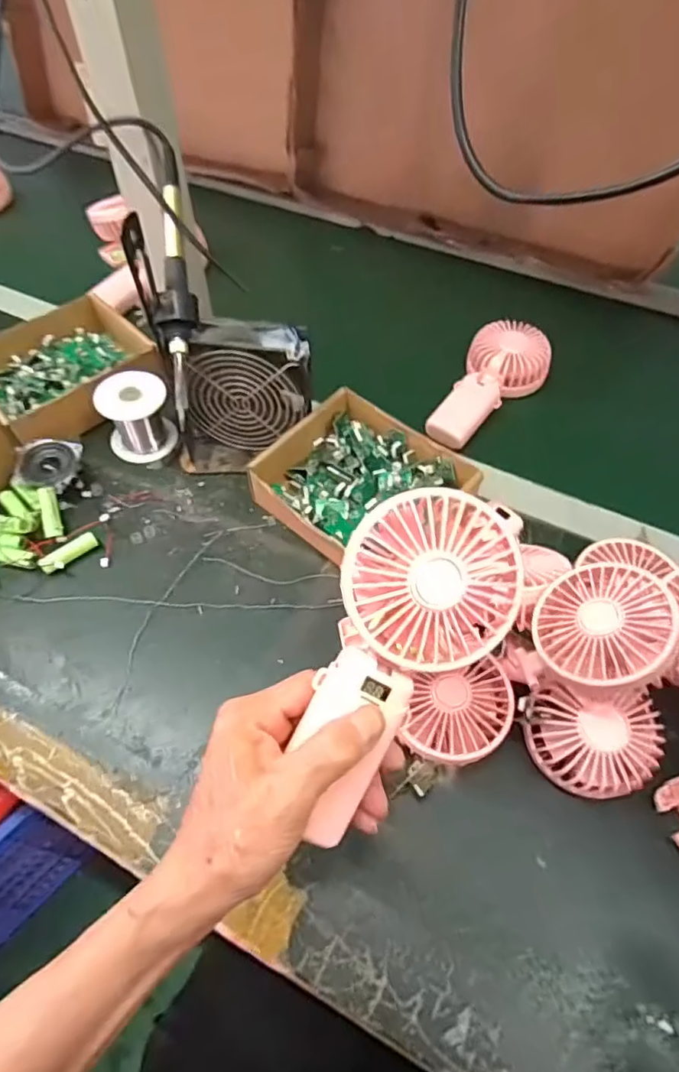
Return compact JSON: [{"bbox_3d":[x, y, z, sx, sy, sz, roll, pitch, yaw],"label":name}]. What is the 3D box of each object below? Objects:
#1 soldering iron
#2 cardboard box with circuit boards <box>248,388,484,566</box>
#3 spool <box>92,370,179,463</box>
[{"bbox_3d":[-0.126,-0.194,0.447,0.016,0.024,0.220,-3,88,-2],"label":"soldering iron"},{"bbox_3d":[0.020,-0.047,0.533,0.175,0.053,0.144,35,62,21],"label":"cardboard box with circuit boards"},{"bbox_3d":[-0.200,-0.118,0.570,0.066,0.070,0.061,0,56,0],"label":"spool"}]

